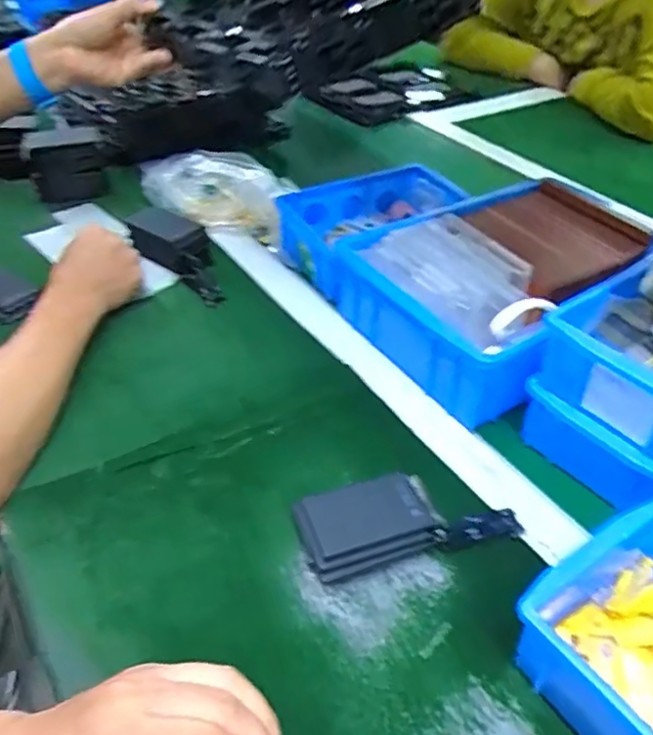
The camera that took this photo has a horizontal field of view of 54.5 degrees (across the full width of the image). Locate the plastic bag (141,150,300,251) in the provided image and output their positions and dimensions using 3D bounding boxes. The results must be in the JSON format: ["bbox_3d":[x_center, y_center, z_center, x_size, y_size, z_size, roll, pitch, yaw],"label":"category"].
[{"bbox_3d":[-0.124,-0.200,0.735,0.184,0.070,0.082,19,44,19],"label":"plastic bag"}]

